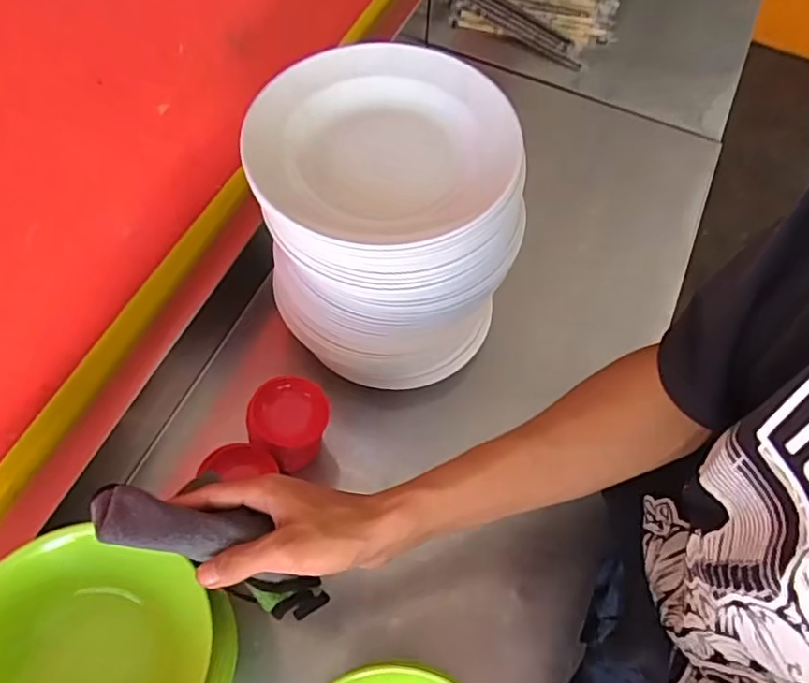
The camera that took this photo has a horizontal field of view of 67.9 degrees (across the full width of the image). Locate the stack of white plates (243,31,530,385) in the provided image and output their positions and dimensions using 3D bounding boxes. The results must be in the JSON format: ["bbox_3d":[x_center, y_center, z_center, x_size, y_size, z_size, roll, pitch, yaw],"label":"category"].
[{"bbox_3d":[-0.020,-0.110,0.573,0.211,0.231,0.220,-16,65,-11],"label":"stack of white plates"}]

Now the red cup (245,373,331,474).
[{"bbox_3d":[-0.107,0.081,0.580,0.070,0.097,0.070,1,63,-2],"label":"red cup"}]

